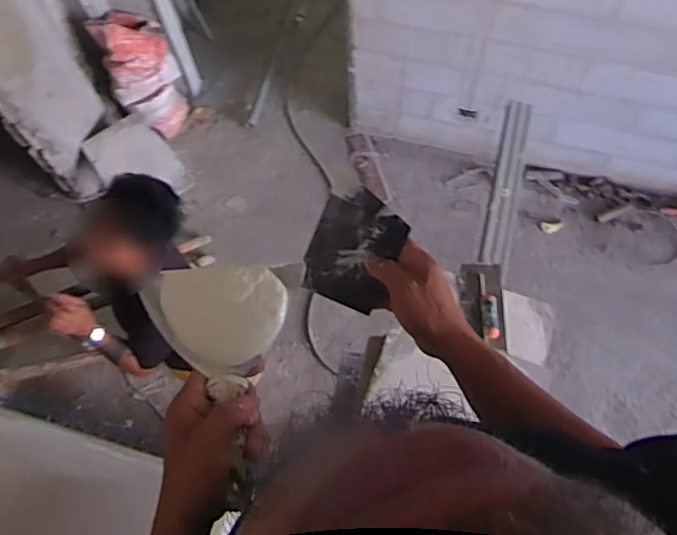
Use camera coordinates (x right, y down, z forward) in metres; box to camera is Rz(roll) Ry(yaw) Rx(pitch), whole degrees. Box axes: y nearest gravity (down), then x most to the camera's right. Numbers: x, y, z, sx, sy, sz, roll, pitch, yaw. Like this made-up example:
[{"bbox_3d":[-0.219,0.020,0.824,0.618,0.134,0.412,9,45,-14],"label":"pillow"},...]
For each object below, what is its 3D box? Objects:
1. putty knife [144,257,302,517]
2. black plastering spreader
[{"bbox_3d":[-0.093,0.099,0.509,0.128,0.018,0.196,-3,90,4],"label":"putty knife"},{"bbox_3d":[0.014,-0.018,0.646,0.096,0.129,0.009,31,29,18],"label":"black plastering spreader"}]

